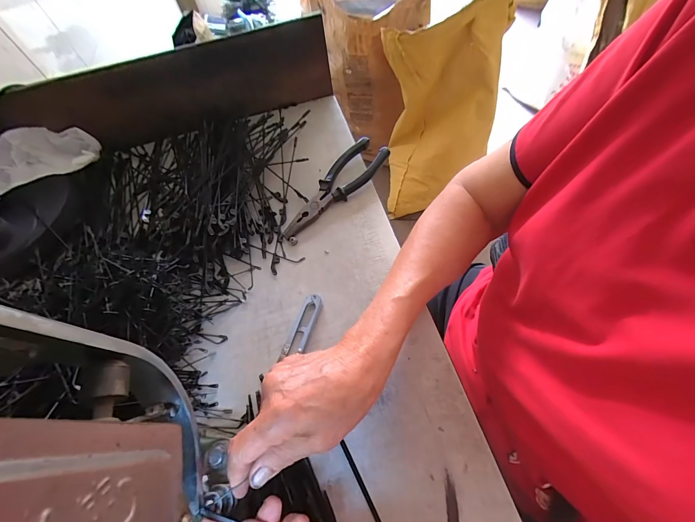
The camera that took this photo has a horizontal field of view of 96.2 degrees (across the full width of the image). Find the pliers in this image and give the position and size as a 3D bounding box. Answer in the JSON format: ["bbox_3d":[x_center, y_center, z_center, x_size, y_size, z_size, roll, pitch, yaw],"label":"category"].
[{"bbox_3d":[-0.017,-0.095,0.407,0.049,0.022,0.176,36,70,20],"label":"pliers"}]

